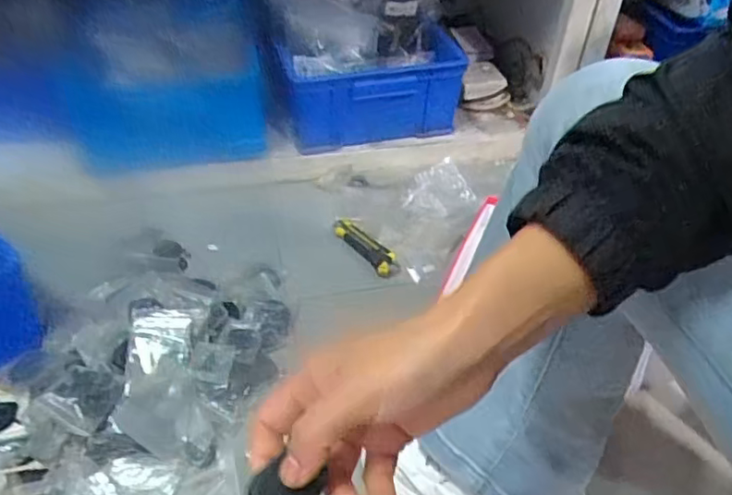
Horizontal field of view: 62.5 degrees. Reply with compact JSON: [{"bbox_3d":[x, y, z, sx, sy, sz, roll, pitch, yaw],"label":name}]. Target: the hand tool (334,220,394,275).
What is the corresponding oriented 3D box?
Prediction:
[{"bbox_3d":[-0.003,-0.003,0.919,0.038,0.013,0.123,-30,55,-30],"label":"hand tool"}]

